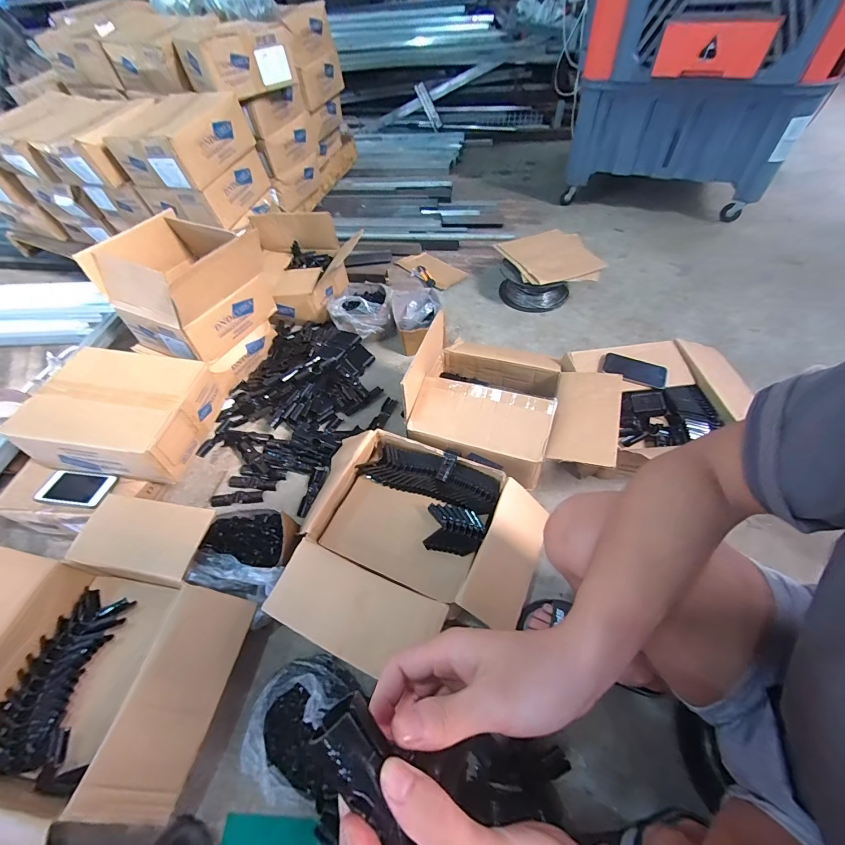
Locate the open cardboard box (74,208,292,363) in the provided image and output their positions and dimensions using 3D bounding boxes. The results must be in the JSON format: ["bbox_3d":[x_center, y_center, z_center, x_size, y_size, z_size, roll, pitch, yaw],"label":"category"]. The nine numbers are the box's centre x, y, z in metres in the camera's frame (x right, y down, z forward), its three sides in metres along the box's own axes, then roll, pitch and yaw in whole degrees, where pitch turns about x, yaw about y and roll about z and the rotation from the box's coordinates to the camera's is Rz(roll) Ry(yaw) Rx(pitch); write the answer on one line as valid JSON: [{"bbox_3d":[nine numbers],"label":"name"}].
[{"bbox_3d":[-0.680,-0.394,1.061,0.376,0.256,0.347,14,55,16],"label":"open cardboard box"}]

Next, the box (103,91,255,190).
[{"bbox_3d":[-0.746,-0.886,1.147,0.302,0.161,0.337,14,55,16],"label":"box"}]

